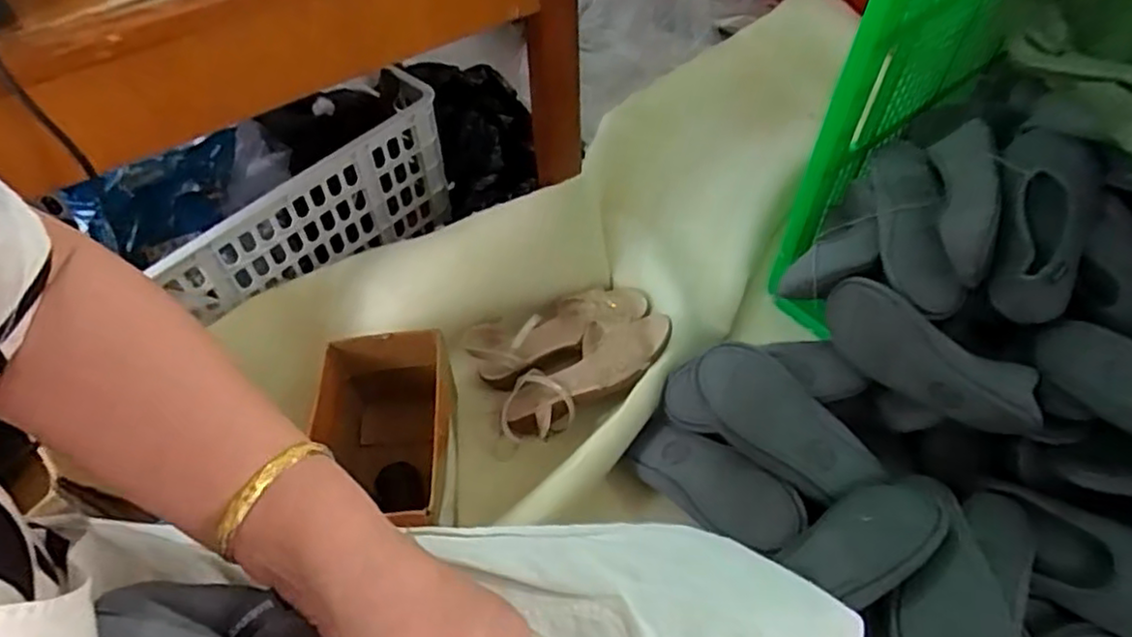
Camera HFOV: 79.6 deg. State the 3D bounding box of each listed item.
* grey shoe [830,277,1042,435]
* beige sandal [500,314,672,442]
[{"bbox_3d":[0.386,0.043,0.728,0.230,0.085,0.059,28,59,21],"label":"grey shoe"},{"bbox_3d":[0.023,0.072,0.875,0.249,0.052,0.089,-34,57,4],"label":"beige sandal"}]

